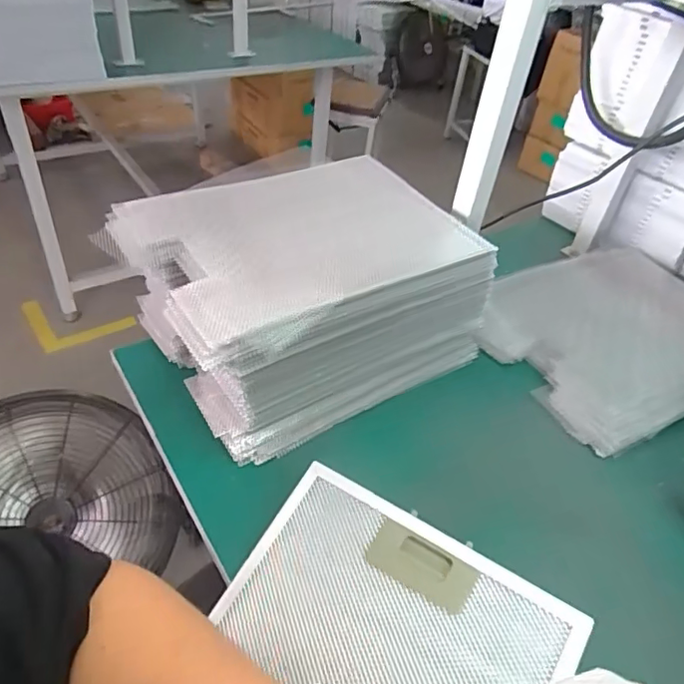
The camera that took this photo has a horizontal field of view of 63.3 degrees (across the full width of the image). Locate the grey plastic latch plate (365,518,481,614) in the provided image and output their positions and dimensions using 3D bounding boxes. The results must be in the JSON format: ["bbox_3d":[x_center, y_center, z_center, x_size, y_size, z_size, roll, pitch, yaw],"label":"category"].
[{"bbox_3d":[0.064,0.184,0.455,0.088,0.004,0.038,25,70,24],"label":"grey plastic latch plate"}]

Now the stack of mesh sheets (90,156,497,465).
[{"bbox_3d":[-0.045,-0.061,0.664,0.358,0.183,0.269,-21,49,-29],"label":"stack of mesh sheets"}]

